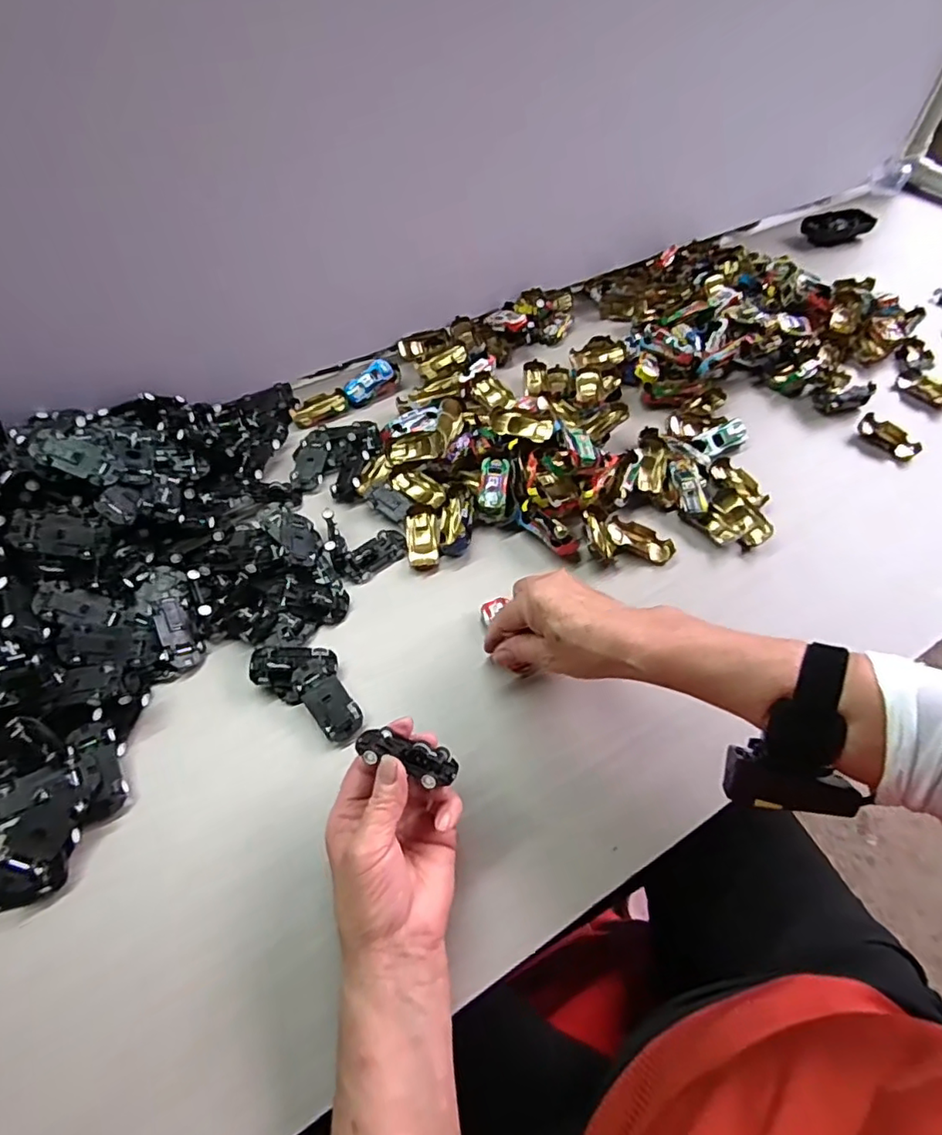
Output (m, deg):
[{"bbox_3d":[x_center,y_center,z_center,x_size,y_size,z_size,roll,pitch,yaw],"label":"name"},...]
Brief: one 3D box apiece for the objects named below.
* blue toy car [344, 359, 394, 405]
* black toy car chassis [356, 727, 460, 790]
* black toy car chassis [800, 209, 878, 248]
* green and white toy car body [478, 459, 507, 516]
[{"bbox_3d":[-0.114,-0.209,0.648,0.026,0.016,0.061,35,61,22],"label":"blue toy car"},{"bbox_3d":[-0.040,0.117,0.360,0.066,0.021,0.026,18,58,13],"label":"black toy car chassis"},{"bbox_3d":[0.553,-0.514,0.866,0.101,0.034,0.045,-10,58,-9],"label":"black toy car chassis"},{"bbox_3d":[0.022,-0.079,0.545,0.025,0.013,0.058,3,54,2],"label":"green and white toy car body"}]

